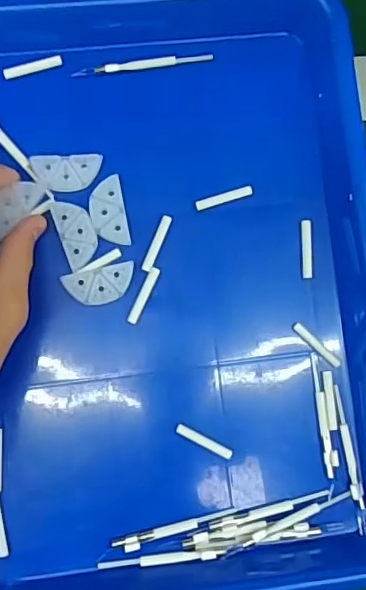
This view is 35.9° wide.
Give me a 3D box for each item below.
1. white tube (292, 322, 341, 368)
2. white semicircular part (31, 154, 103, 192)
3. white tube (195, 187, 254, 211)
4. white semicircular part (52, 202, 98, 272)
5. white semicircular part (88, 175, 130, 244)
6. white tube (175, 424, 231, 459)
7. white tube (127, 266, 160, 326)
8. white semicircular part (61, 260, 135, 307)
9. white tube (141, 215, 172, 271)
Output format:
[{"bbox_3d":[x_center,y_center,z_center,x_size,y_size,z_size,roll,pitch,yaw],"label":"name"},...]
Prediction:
[{"bbox_3d":[0.077,0.029,0.326,0.035,0.004,0.006,43,84,1],"label":"white tube"},{"bbox_3d":[-0.065,-0.069,0.317,0.038,0.004,0.020,-3,85,-4],"label":"white semicircular part"},{"bbox_3d":[0.024,-0.056,0.327,0.033,0.004,0.006,-17,86,-5],"label":"white tube"},{"bbox_3d":[-0.058,-0.035,0.315,0.019,0.004,0.038,-17,86,-5],"label":"white semicircular part"},{"bbox_3d":[-0.042,-0.047,0.318,0.019,0.004,0.038,-11,86,-5],"label":"white semicircular part"},{"bbox_3d":[0.012,0.082,0.316,0.034,0.004,0.006,28,84,-1],"label":"white tube"},{"bbox_3d":[-0.022,0.000,0.319,0.007,0.004,0.034,25,84,-1],"label":"white tube"},{"bbox_3d":[-0.046,-0.005,0.315,0.039,0.005,0.020,-13,86,-5],"label":"white semicircular part"},{"bbox_3d":[-0.014,-0.030,0.321,0.006,0.004,0.034,23,84,-2],"label":"white tube"}]

